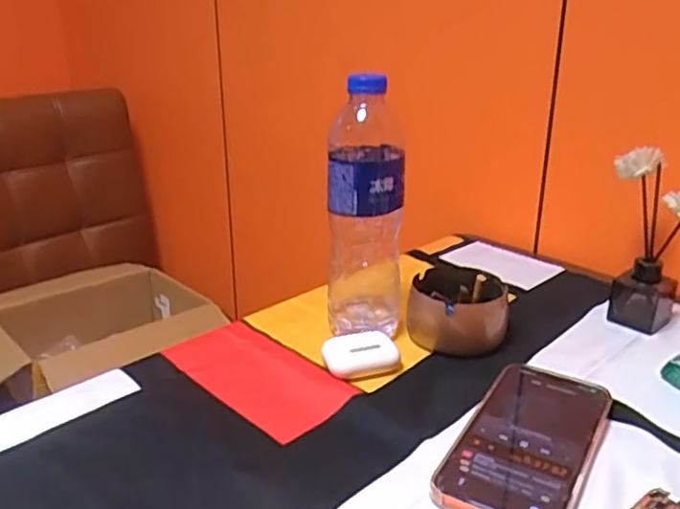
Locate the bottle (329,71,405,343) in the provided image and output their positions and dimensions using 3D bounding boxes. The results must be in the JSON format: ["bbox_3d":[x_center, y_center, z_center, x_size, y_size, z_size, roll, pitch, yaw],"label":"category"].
[{"bbox_3d":[0.022,-0.033,0.563,0.060,0.222,0.056,3,22,6],"label":"bottle"}]

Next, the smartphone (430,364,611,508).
[{"bbox_3d":[0.128,0.126,0.447,0.083,0.014,0.166,13,25,28],"label":"smartphone"}]

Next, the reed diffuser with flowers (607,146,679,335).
[{"bbox_3d":[0.285,-0.010,0.606,0.063,0.152,0.070,1,22,1],"label":"reed diffuser with flowers"}]

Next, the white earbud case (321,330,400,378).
[{"bbox_3d":[0.017,0.082,0.541,0.057,0.024,0.039,-7,23,-18],"label":"white earbud case"}]

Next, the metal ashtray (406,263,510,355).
[{"bbox_3d":[0.104,0.048,0.589,0.084,0.048,0.076,4,22,9],"label":"metal ashtray"}]

